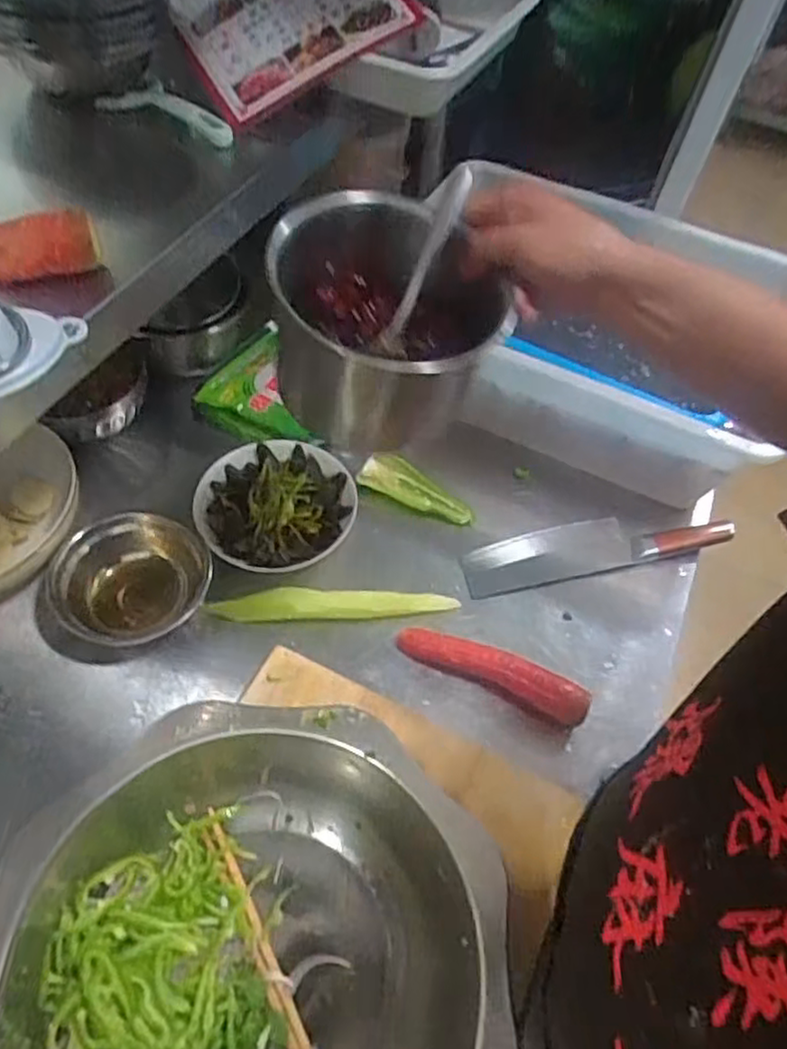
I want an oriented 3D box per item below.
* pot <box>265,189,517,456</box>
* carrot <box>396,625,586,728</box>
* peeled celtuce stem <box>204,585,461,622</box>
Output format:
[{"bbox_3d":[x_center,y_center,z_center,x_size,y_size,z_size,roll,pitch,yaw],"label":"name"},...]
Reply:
[{"bbox_3d":[-0.004,-0.134,0.469,0.161,0.114,0.157,2,55,-3],"label":"pot"},{"bbox_3d":[0.096,0.141,0.679,0.190,0.037,0.029,22,57,10],"label":"carrot"},{"bbox_3d":[-0.059,0.081,0.718,0.248,0.022,0.028,-1,56,-5],"label":"peeled celtuce stem"}]

